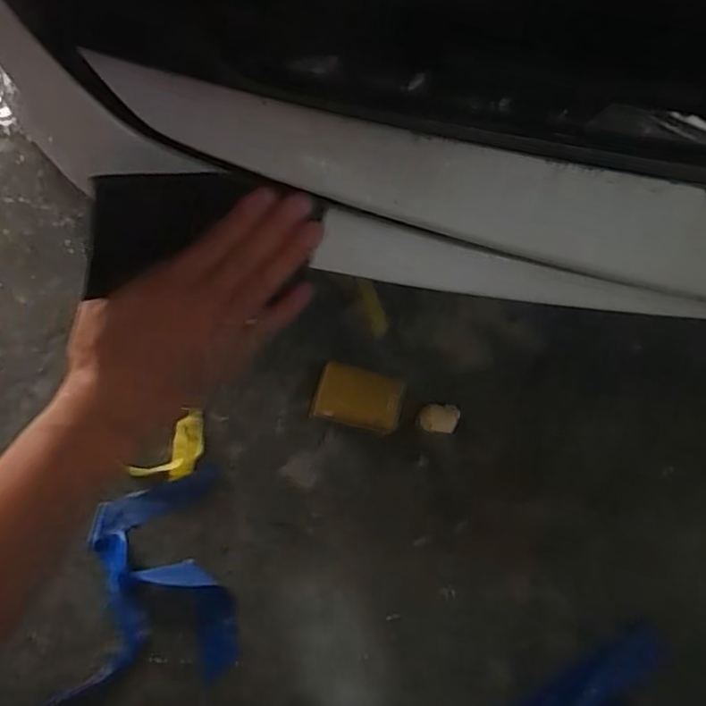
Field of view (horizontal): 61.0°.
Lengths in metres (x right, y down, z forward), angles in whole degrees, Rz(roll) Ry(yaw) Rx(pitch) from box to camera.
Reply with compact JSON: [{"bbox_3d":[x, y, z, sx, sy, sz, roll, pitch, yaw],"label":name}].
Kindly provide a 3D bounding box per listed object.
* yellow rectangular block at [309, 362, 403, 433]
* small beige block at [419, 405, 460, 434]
[{"bbox_3d":[0.004,0.042,0.551,0.077,0.026,0.053,14,64,6],"label":"yellow rectangular block"},{"bbox_3d":[0.080,0.061,0.552,0.035,0.009,0.025,7,64,3],"label":"small beige block"}]

